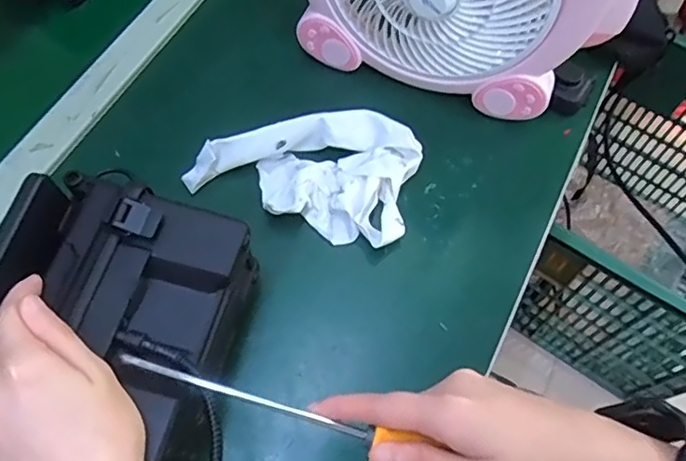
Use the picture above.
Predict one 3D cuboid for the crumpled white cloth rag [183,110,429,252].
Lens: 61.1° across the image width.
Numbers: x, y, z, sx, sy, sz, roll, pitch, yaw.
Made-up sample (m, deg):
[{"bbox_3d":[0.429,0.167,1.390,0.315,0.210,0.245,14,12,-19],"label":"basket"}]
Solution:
[{"bbox_3d":[-0.031,-0.056,0.500,0.183,0.036,0.107,14,65,6],"label":"crumpled white cloth rag"}]

